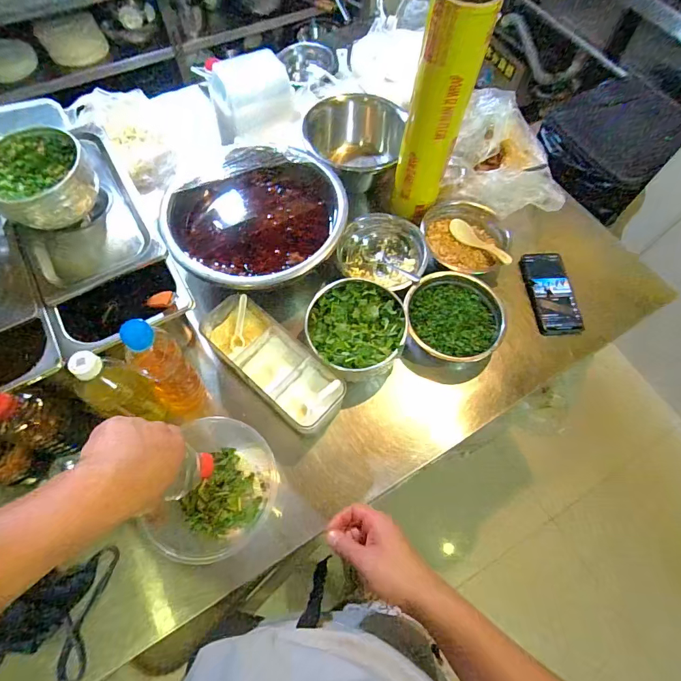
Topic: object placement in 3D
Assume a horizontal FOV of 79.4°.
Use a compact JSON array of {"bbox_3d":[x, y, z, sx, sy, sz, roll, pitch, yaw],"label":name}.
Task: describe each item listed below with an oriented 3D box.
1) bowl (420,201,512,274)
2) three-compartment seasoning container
[{"bbox_3d":[0.234,-0.191,0.752,0.165,0.065,0.164,1,65,-1],"label":"bowl"},{"bbox_3d":[-0.106,0.035,0.625,0.241,0.060,0.098,40,70,15],"label":"three-compartment seasoning container"}]

